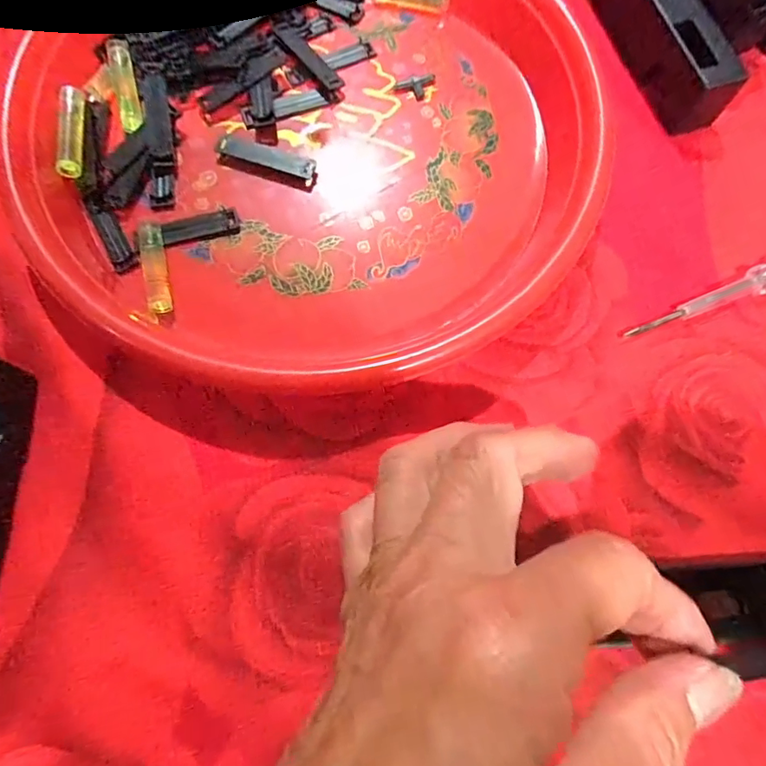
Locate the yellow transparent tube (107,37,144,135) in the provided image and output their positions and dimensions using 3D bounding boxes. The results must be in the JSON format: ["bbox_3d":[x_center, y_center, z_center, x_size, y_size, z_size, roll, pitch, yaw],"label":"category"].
[{"bbox_3d":[-0.118,-0.137,0.239,0.010,0.011,0.042,-12,75,-5],"label":"yellow transparent tube"}]

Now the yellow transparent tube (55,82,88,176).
[{"bbox_3d":[-0.138,-0.111,0.231,0.008,0.011,0.045,-4,75,-3],"label":"yellow transparent tube"}]

